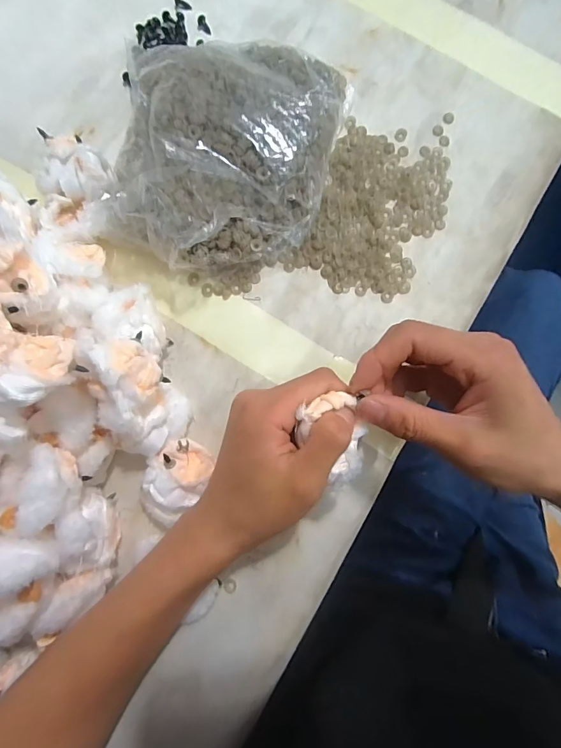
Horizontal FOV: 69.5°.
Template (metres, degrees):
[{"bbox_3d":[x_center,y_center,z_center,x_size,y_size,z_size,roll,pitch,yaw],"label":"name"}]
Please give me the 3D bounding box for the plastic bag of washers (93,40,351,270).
[{"bbox_3d":[-0.045,-0.167,0.306,0.165,0.046,0.182,11,84,3],"label":"plastic bag of washers"}]

